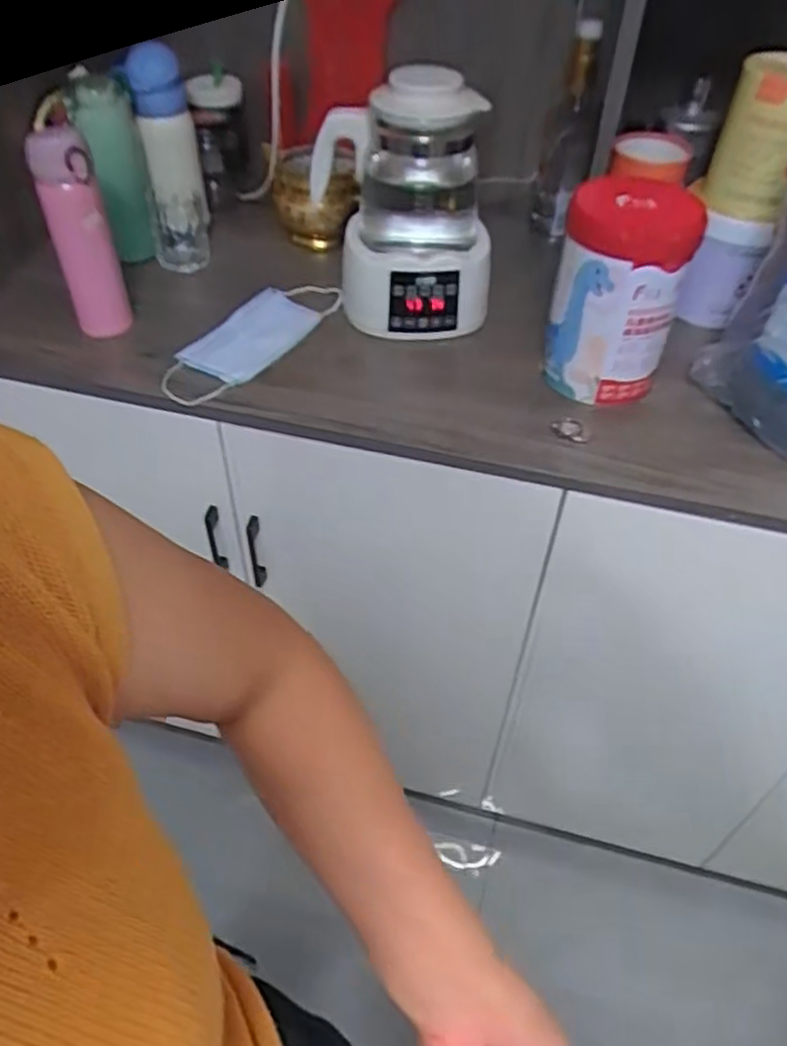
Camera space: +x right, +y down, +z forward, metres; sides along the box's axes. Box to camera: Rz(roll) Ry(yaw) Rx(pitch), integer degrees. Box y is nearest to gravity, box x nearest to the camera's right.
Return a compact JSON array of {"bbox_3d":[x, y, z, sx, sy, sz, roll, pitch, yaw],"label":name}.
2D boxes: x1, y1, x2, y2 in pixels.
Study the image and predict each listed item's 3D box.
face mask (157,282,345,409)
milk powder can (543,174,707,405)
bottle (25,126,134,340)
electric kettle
[{"bbox_3d":[-0.162,-0.221,0.879,0.096,0.020,0.272,22,50,19],"label":"face mask"},{"bbox_3d":[0.232,-0.240,0.788,0.131,0.198,0.123,10,47,8],"label":"milk powder can"},{"bbox_3d":[-0.325,-0.290,0.793,0.058,0.222,0.059,-16,49,-16],"label":"bottle"},{"bbox_3d":[0.012,-0.348,0.842,0.194,0.248,0.137,-1,47,-1],"label":"electric kettle"}]

